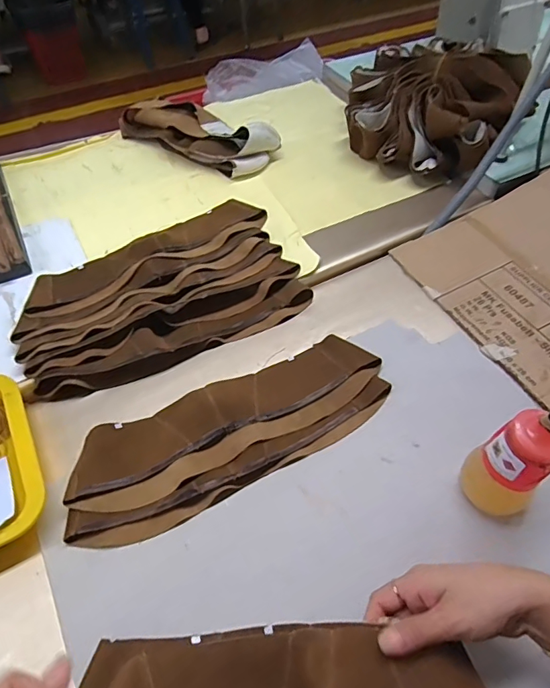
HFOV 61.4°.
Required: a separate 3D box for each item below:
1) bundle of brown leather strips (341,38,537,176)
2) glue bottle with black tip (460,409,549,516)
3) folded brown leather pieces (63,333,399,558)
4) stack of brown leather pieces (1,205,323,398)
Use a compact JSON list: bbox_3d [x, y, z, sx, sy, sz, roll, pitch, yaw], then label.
[{"bbox_3d":[0.266,-0.424,0.827,0.272,0.127,0.282,0,54,-1],"label":"bundle of brown leather strips"},{"bbox_3d":[0.215,0.103,0.415,0.048,0.142,0.052,-37,62,-24],"label":"glue bottle with black tip"},{"bbox_3d":[-0.043,0.092,0.510,0.361,0.035,0.127,-21,57,-16],"label":"folded brown leather pieces"},{"bbox_3d":[-0.156,-0.083,0.631,0.376,0.038,0.249,-23,58,-17],"label":"stack of brown leather pieces"}]

